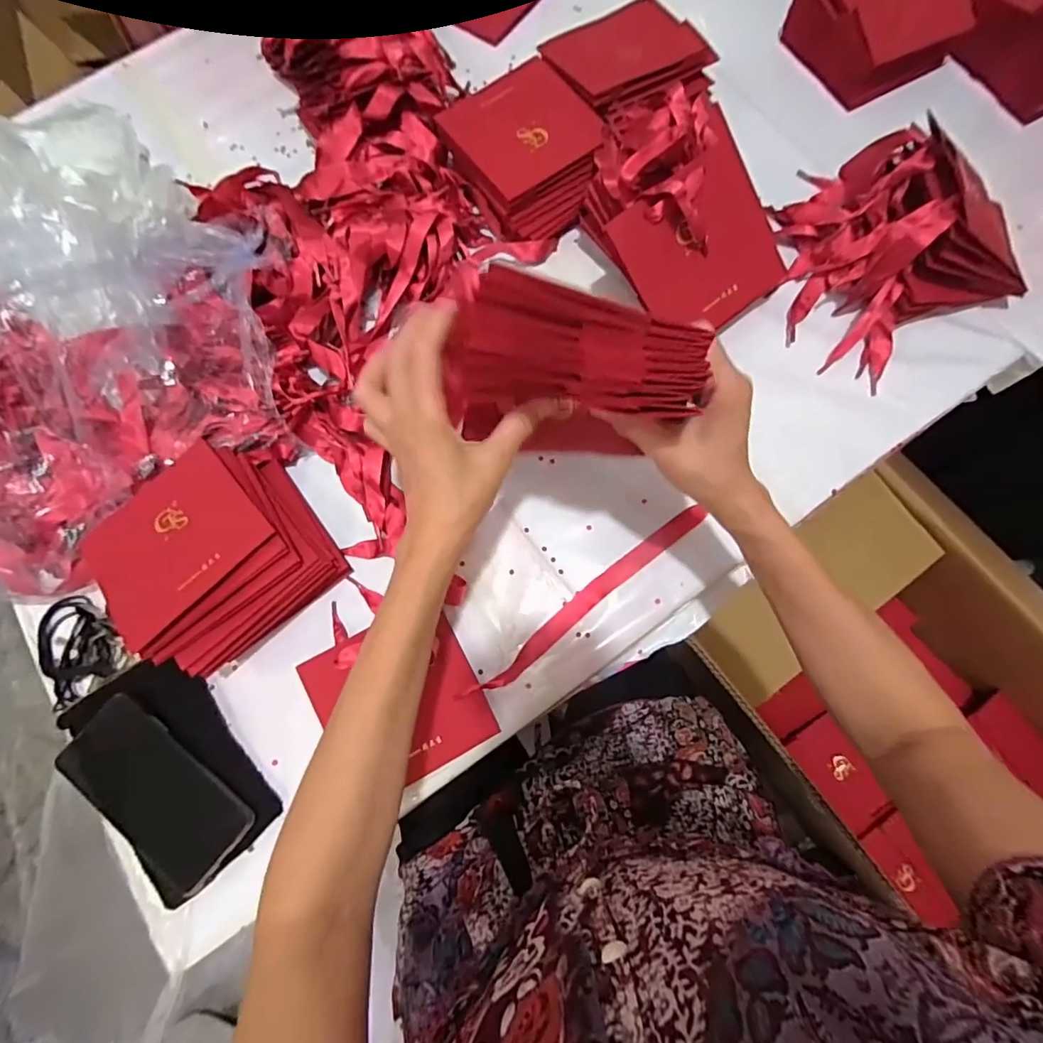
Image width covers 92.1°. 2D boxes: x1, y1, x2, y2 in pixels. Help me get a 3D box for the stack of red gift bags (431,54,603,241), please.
[{"bbox_3d":[0.007,-0.405,0.552,0.138,0.058,0.163,-32,77,-9],"label":"stack of red gift bags"}]

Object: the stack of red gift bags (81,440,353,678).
[{"bbox_3d":[-0.274,0.028,0.454,0.164,0.085,0.173,-36,78,-10],"label":"stack of red gift bags"}]

